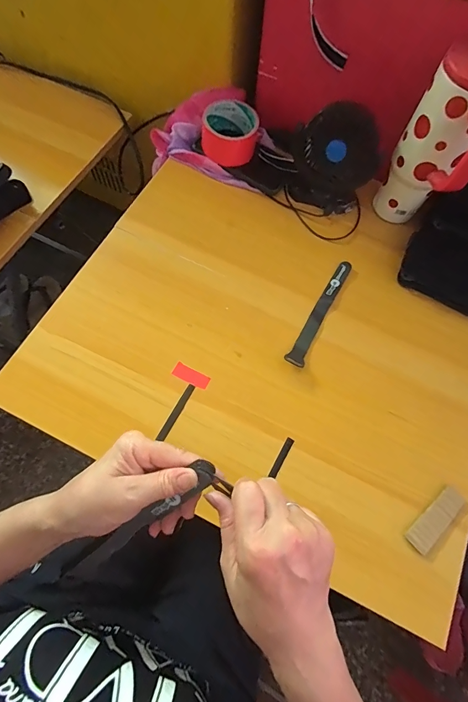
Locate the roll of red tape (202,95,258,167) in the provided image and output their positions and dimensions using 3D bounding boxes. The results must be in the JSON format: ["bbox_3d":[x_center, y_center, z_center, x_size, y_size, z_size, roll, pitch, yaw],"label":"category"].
[{"bbox_3d":[-0.008,-0.344,0.559,0.086,0.047,0.082,-1,69,-3],"label":"roll of red tape"}]

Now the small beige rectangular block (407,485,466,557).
[{"bbox_3d":[0.232,0.193,0.406,0.082,0.005,0.026,-39,75,-16],"label":"small beige rectangular block"}]

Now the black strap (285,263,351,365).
[{"bbox_3d":[0.124,-0.055,0.497,0.024,0.015,0.185,30,70,9],"label":"black strap"}]

